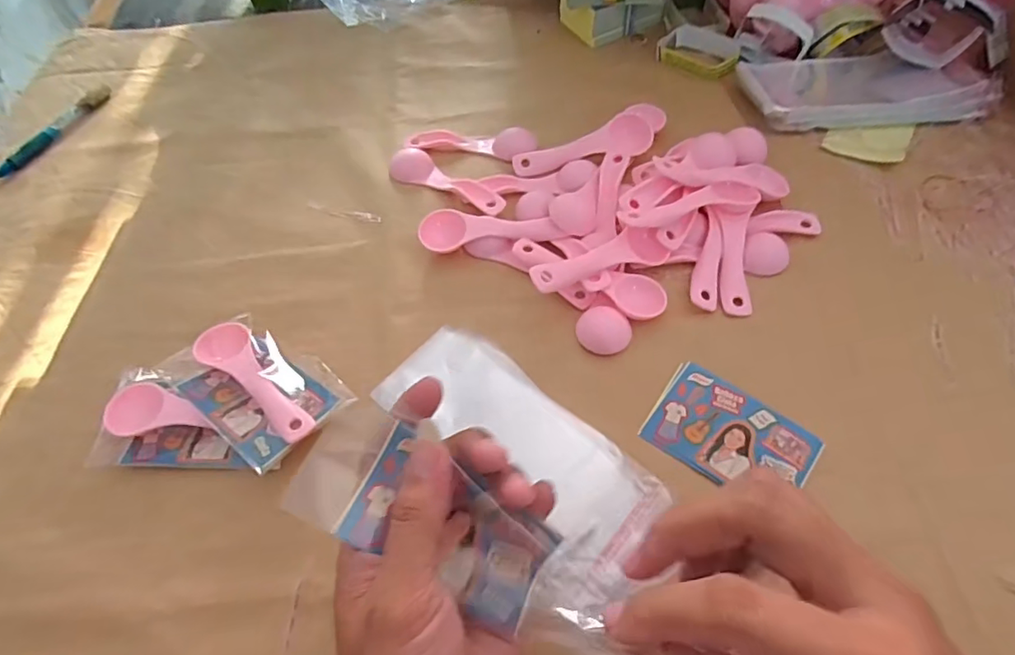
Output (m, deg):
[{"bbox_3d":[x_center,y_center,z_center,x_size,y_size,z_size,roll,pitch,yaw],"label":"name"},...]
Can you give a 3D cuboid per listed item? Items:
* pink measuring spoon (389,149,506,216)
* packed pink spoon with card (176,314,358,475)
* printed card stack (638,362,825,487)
[{"bbox_3d":[-0.048,-0.118,0.451,0.111,0.013,0.031,27,63,19],"label":"pink measuring spoon"},{"bbox_3d":[-0.159,0.037,0.361,0.105,0.017,0.071,34,65,22],"label":"packed pink spoon with card"},{"bbox_3d":[0.133,0.064,0.336,0.091,0.004,0.061,32,64,21],"label":"printed card stack"}]

